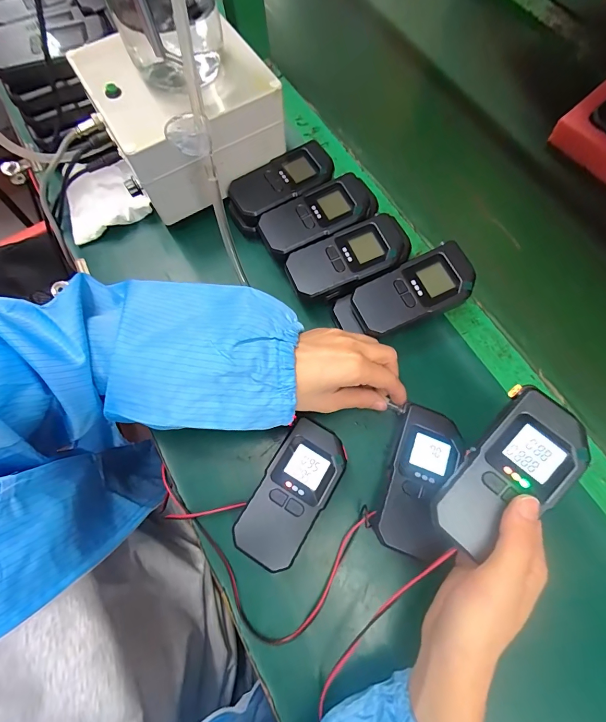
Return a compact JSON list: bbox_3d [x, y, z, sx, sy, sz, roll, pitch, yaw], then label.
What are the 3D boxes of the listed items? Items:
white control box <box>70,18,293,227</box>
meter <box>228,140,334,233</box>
[{"bbox_3d":[-0.130,-0.265,0.365,0.156,0.086,0.166,-36,74,-8],"label":"white control box"},{"bbox_3d":[-0.023,-0.193,0.392,0.122,0.028,0.058,-30,74,-7],"label":"meter"}]

